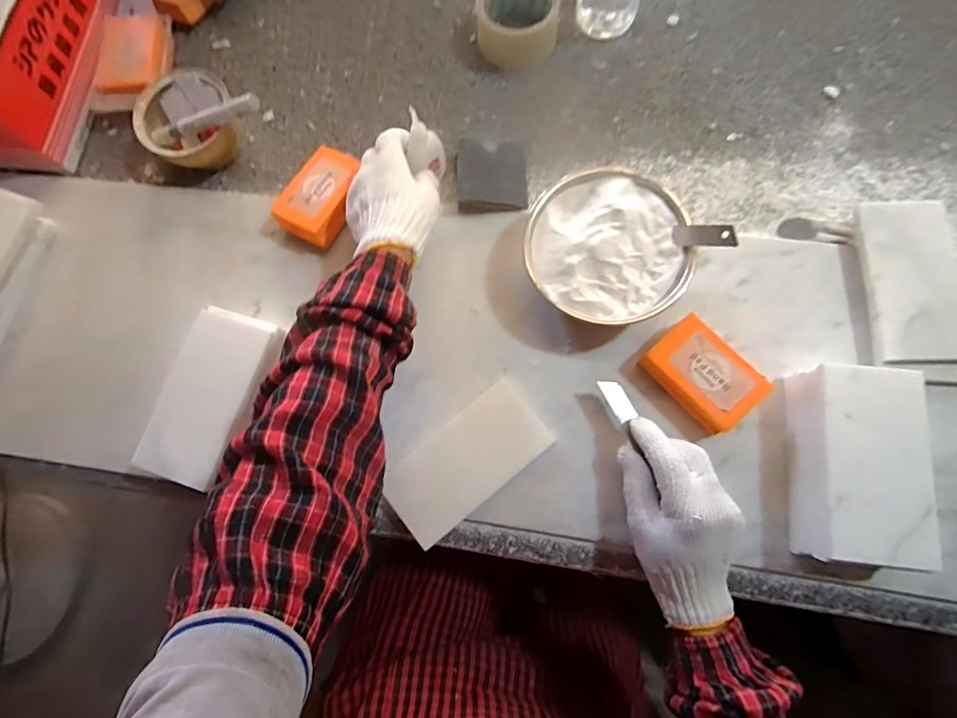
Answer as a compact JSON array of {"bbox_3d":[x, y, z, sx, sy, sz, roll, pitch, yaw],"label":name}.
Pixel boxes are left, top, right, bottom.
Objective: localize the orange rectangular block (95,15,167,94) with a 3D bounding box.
[{"bbox_3d":[-0.397,-0.352,0.547,0.068,0.022,0.089,-1,78,0],"label":"orange rectangular block"}]

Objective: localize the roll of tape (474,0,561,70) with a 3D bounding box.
[{"bbox_3d":[0.043,-0.370,0.520,0.087,0.045,0.084,0,78,0],"label":"roll of tape"}]

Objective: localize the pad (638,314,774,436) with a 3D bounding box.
[{"bbox_3d":[0.197,0.015,0.421,0.062,0.033,0.092,-44,81,-8],"label":"pad"}]

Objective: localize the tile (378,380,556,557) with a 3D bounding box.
[{"bbox_3d":[-0.012,0.092,0.429,0.148,0.009,0.073,-40,81,-7],"label":"tile"}]

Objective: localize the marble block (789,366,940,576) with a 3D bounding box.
[{"bbox_3d":[0.304,0.086,0.387,0.082,0.055,0.152,7,78,2],"label":"marble block"}]

